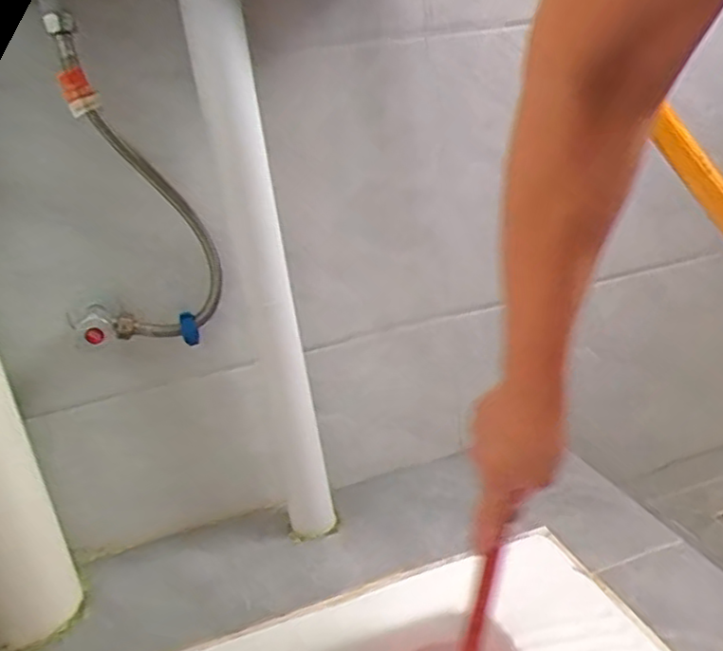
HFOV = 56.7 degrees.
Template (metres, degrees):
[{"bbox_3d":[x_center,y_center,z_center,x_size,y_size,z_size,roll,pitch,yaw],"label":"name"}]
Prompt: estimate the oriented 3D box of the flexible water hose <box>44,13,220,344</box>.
[{"bbox_3d":[-0.191,-0.116,0.586,0.111,0.288,0.075,-12,22,-13],"label":"flexible water hose"}]

